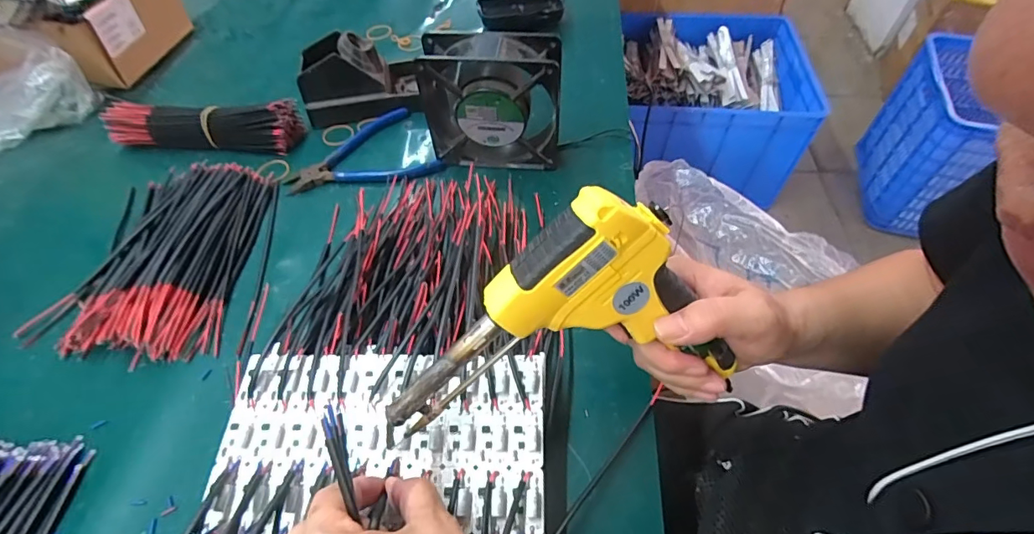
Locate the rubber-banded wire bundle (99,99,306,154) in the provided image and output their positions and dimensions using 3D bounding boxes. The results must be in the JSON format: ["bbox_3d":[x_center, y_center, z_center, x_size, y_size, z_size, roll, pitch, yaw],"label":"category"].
[{"bbox_3d":[-0.331,-0.149,0.496,0.197,0.042,0.044,1,54,5],"label":"rubber-banded wire bundle"}]

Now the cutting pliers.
[{"bbox_3d":[-0.160,-0.112,0.479,0.144,0.010,0.104,-21,55,-11],"label":"cutting pliers"}]

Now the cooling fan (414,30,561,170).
[{"bbox_3d":[-0.021,-0.145,0.427,0.120,0.119,0.045,5,54,7],"label":"cooling fan"}]

